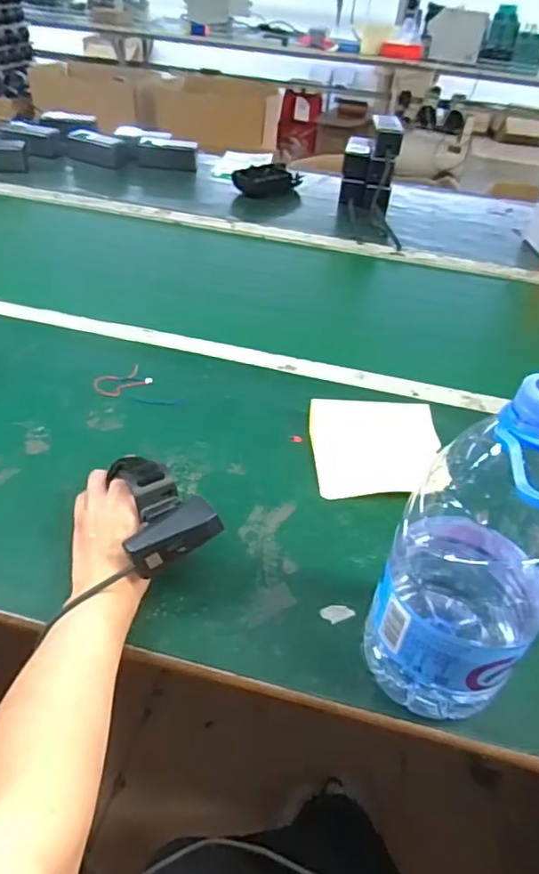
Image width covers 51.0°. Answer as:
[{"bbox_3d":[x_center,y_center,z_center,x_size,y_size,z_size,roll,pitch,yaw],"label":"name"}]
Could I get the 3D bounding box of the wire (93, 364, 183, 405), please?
[{"bbox_3d":[-0.157,-0.055,0.650,0.069,0.011,0.094,-26,49,-32],"label":"wire"}]

